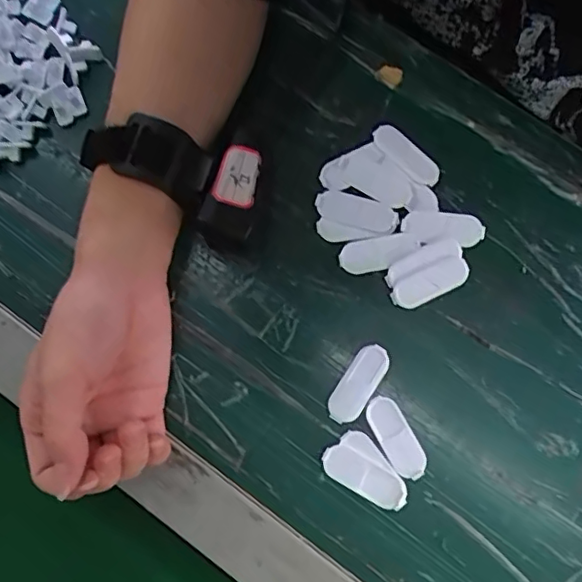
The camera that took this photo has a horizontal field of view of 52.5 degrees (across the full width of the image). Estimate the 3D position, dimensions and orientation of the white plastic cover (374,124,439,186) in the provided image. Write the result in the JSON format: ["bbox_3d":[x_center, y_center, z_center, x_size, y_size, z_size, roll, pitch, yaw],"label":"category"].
[{"bbox_3d":[0.074,-0.087,0.382,0.018,0.006,0.051,-44,81,-6],"label":"white plastic cover"}]

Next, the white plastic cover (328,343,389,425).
[{"bbox_3d":[0.040,0.055,0.353,0.021,0.004,0.051,33,82,8],"label":"white plastic cover"}]

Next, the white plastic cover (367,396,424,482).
[{"bbox_3d":[0.062,0.086,0.347,0.019,0.004,0.050,-27,79,-3],"label":"white plastic cover"}]

